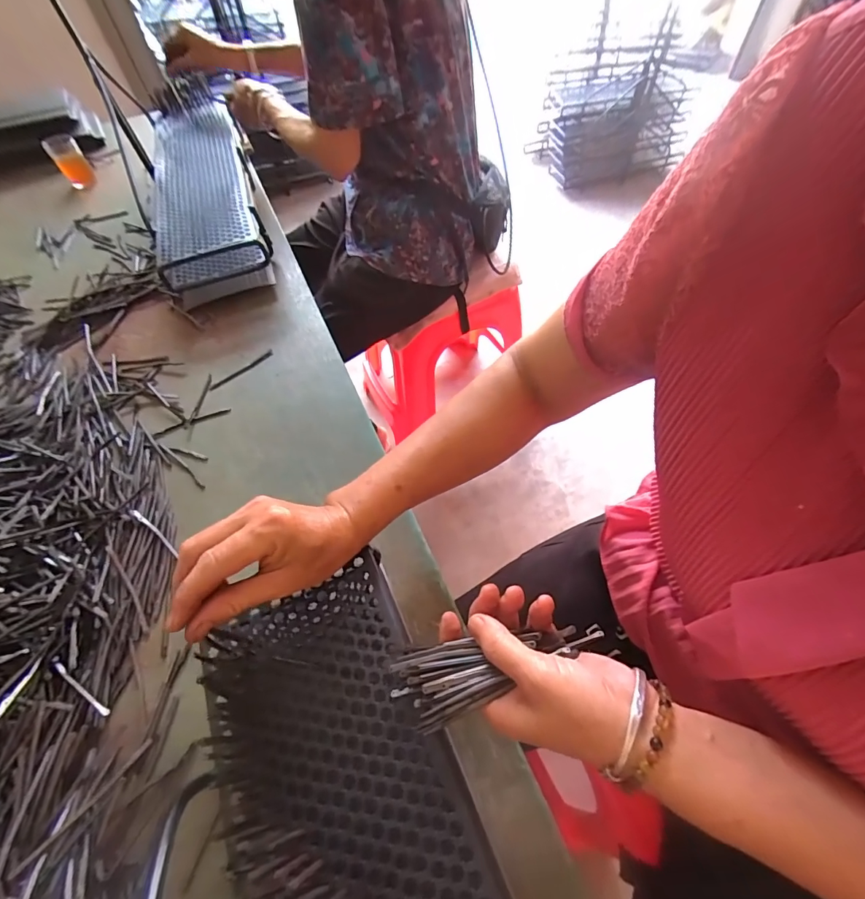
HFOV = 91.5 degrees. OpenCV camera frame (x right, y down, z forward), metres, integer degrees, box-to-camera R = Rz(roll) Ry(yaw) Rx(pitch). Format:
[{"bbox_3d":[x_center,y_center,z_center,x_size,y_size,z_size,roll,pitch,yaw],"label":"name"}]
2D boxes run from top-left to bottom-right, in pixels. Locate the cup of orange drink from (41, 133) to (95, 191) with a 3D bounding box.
[{"bbox_3d":[-0.731,-0.582,0.856,0.057,0.080,0.044,-35,61,-17],"label":"cup of orange drink"}]

